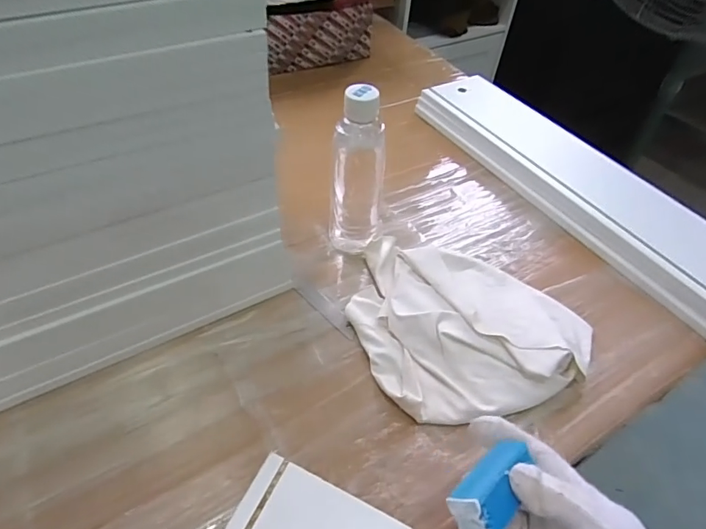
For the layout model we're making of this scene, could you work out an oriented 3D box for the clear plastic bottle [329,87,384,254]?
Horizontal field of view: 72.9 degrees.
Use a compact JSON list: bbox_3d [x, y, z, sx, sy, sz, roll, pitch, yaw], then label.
[{"bbox_3d":[0.005,-0.087,0.505,0.055,0.194,0.046,4,46,0],"label":"clear plastic bottle"}]

